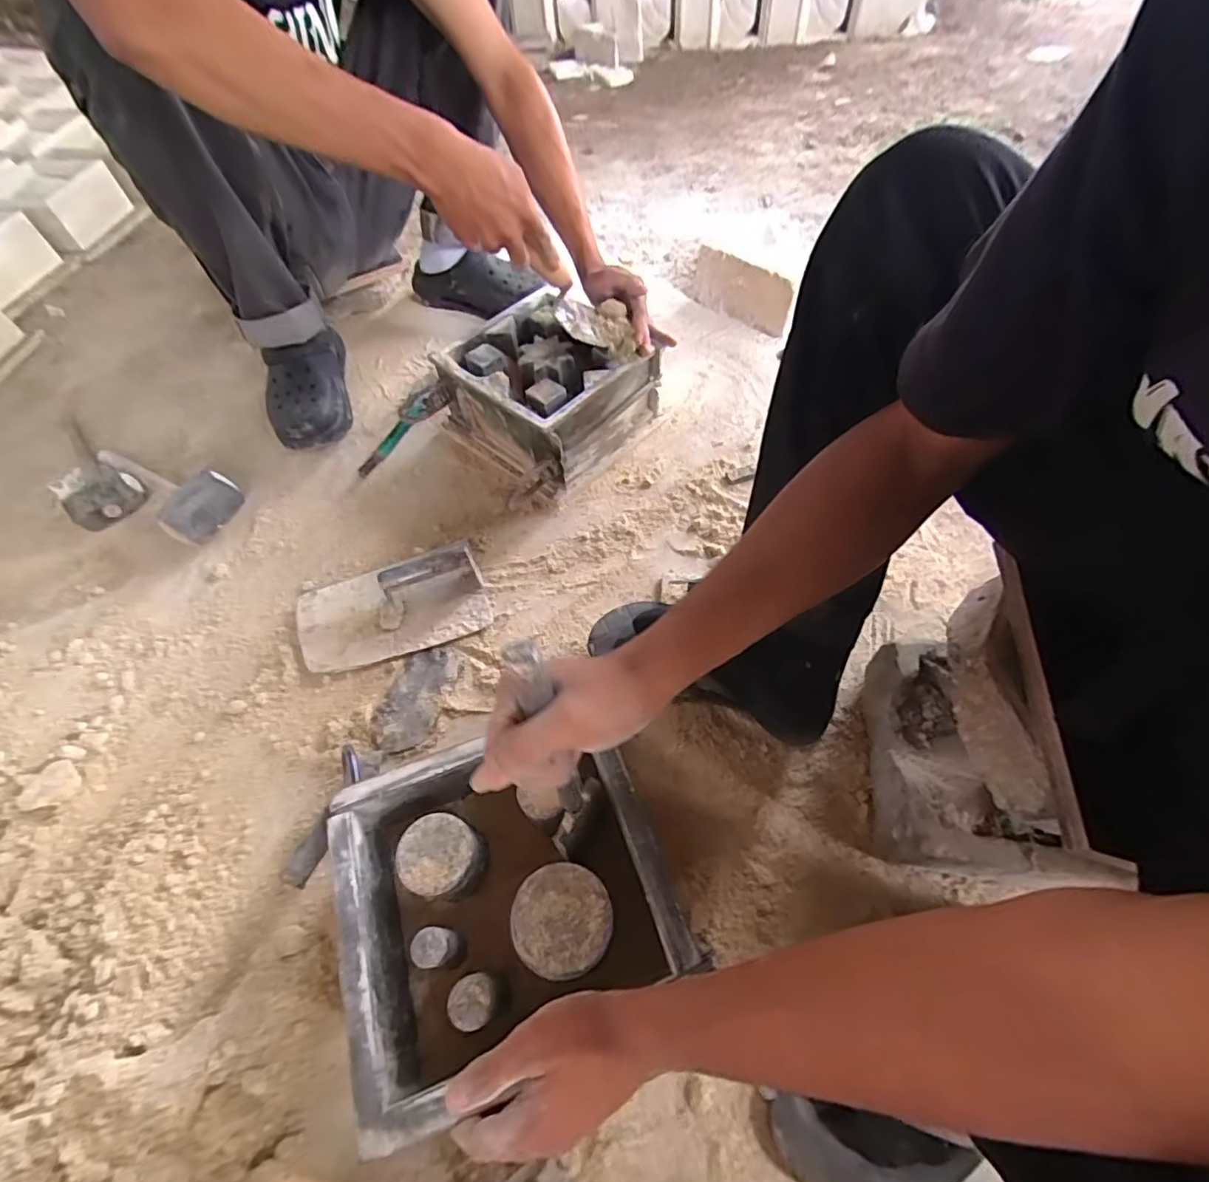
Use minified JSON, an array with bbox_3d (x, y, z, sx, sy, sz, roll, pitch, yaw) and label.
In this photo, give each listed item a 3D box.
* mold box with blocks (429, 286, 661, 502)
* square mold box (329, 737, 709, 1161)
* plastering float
[{"bbox_3d":[-0.083,-0.285,0.826,0.234,0.141,0.240,37,66,22],"label":"mold box with blocks"},{"bbox_3d":[-0.079,0.245,0.467,0.238,0.092,0.226,-19,59,-10],"label":"square mold box"},{"bbox_3d":[-0.262,0.006,0.680,0.224,0.073,0.142,-20,60,-11],"label":"plastering float"}]

